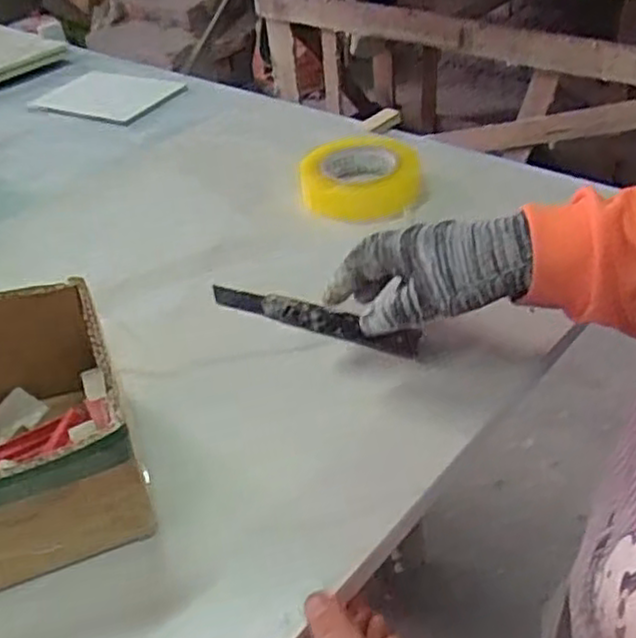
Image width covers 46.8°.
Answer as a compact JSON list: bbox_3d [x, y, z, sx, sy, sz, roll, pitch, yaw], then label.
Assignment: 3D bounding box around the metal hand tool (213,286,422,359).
[{"bbox_3d":[-0.006,-0.004,0.611,0.189,0.020,0.019,15,40,23],"label":"metal hand tool"}]

